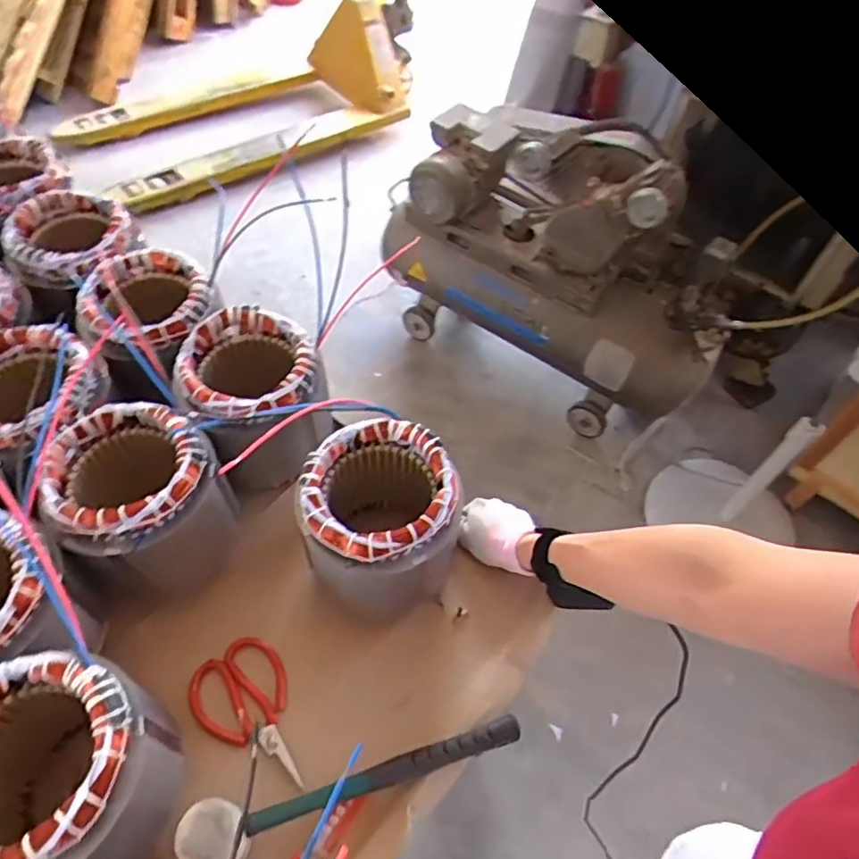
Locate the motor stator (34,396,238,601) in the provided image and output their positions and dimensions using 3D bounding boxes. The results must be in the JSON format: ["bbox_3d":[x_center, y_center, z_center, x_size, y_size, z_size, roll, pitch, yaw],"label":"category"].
[{"bbox_3d":[-0.282,0.084,0.614,0.141,0.174,0.138,2,52,-3],"label":"motor stator"}]

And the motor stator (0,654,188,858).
[{"bbox_3d":[-0.282,0.263,0.460,0.149,0.125,0.143,2,52,-3],"label":"motor stator"}]

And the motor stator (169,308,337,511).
[{"bbox_3d":[-0.194,-0.019,0.694,0.140,0.180,0.146,2,52,-3],"label":"motor stator"}]

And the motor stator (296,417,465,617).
[{"bbox_3d":[-0.046,0.094,0.609,0.138,0.158,0.134,2,52,-3],"label":"motor stator"}]

